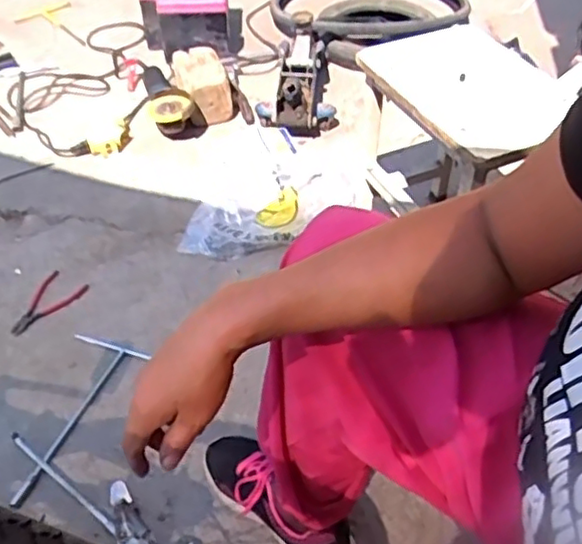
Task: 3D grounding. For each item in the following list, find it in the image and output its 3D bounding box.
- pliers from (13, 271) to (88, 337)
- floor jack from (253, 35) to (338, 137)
[{"bbox_3d":[-0.442,0.057,1.149,0.082,0.012,0.145,27,53,25],"label":"pliers"},{"bbox_3d":[0.018,-0.443,1.527,0.180,0.097,0.326,4,45,0],"label":"floor jack"}]

